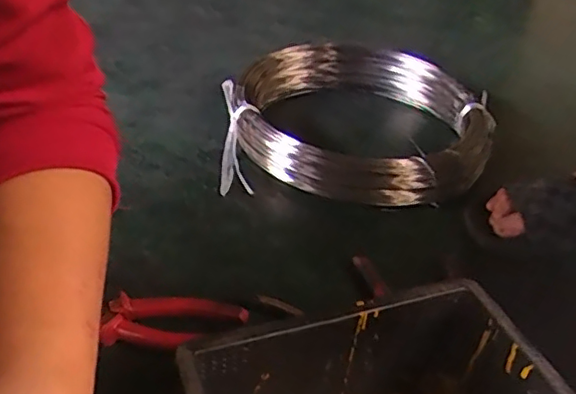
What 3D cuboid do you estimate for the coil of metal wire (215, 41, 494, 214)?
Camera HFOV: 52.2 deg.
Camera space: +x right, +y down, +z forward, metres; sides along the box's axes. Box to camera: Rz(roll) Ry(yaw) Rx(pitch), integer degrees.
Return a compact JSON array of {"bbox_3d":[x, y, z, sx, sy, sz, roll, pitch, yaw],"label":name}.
[{"bbox_3d":[0.107,-0.133,0.888,0.399,0.060,0.376,3,36,-3],"label":"coil of metal wire"}]

